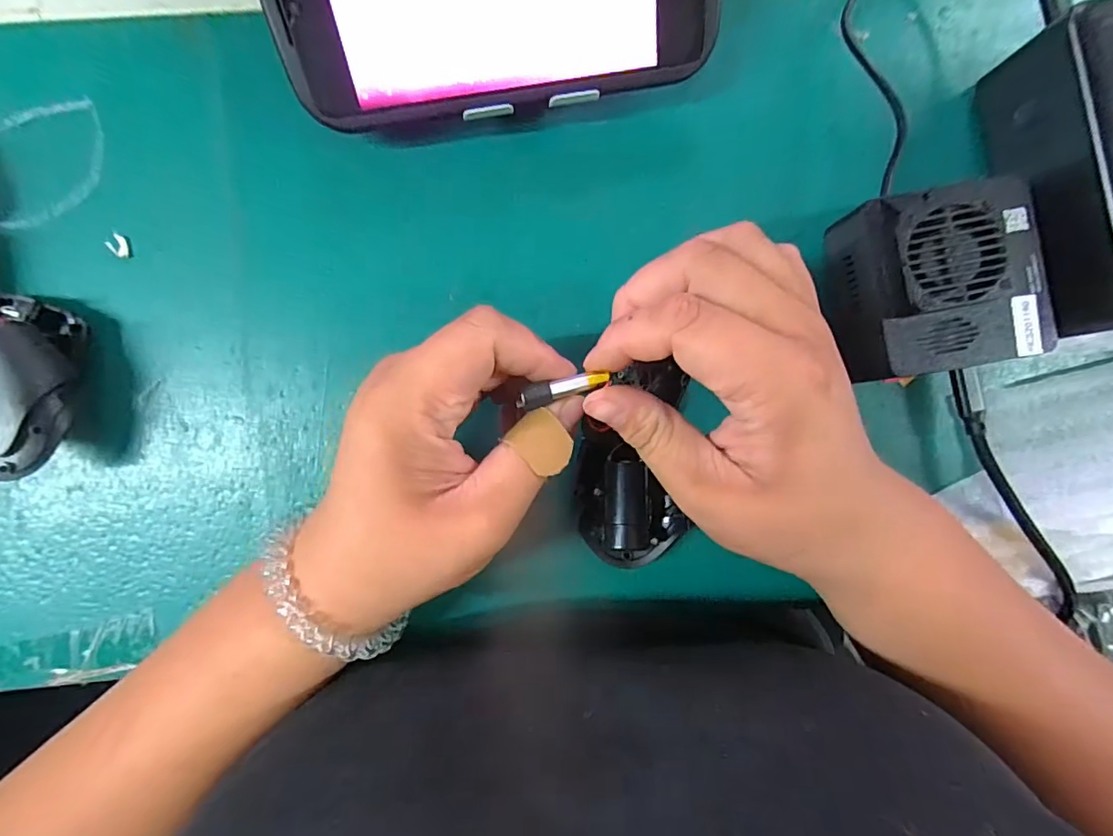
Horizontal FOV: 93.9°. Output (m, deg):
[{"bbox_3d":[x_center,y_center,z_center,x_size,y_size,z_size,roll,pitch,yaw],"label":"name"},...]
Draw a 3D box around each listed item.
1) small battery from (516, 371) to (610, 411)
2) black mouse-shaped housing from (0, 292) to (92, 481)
[{"bbox_3d":[0.002,-0.010,0.175,0.031,0.004,0.007,-15,90,-15],"label":"small battery"},{"bbox_3d":[-0.228,-0.015,0.218,0.046,0.039,0.078,-5,90,-2],"label":"black mouse-shaped housing"}]

